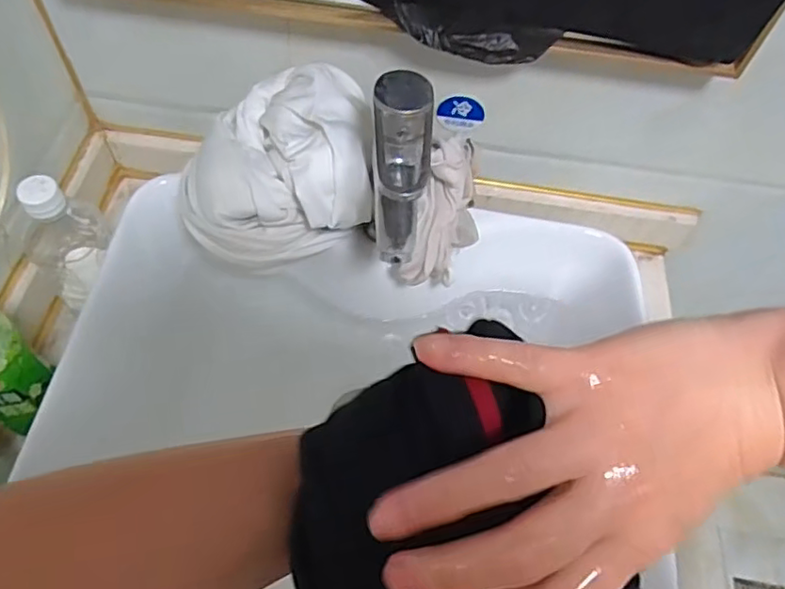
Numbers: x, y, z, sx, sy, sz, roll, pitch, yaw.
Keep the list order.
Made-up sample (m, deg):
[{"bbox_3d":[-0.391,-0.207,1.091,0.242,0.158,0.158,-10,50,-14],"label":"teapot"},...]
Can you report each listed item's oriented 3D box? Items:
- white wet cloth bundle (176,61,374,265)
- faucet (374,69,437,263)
[{"bbox_3d":[-0.099,-0.118,0.532,0.156,0.103,0.141,-2,59,-5],"label":"white wet cloth bundle"},{"bbox_3d":[0.007,-0.093,0.436,0.044,0.070,0.122,5,59,-1],"label":"faucet"}]

